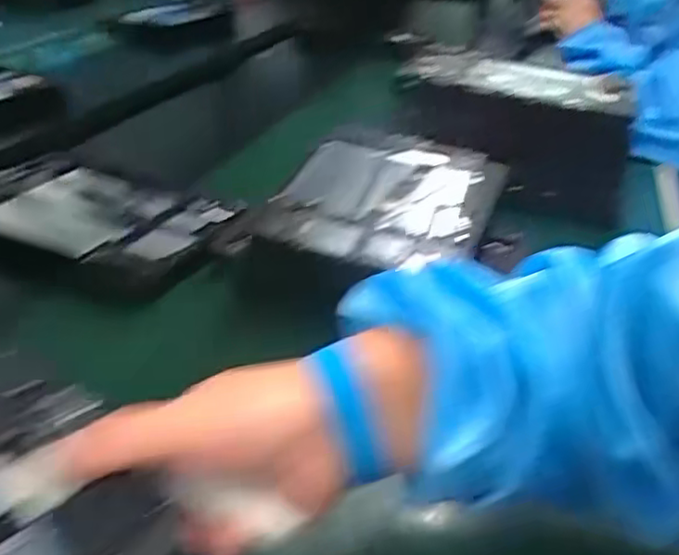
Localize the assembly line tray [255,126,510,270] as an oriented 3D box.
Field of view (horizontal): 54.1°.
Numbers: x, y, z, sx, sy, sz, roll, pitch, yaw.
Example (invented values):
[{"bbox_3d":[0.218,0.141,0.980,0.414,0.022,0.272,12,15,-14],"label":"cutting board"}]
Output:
[{"bbox_3d":[0.044,-0.072,0.558,0.160,0.017,0.245,15,33,15],"label":"assembly line tray"}]

